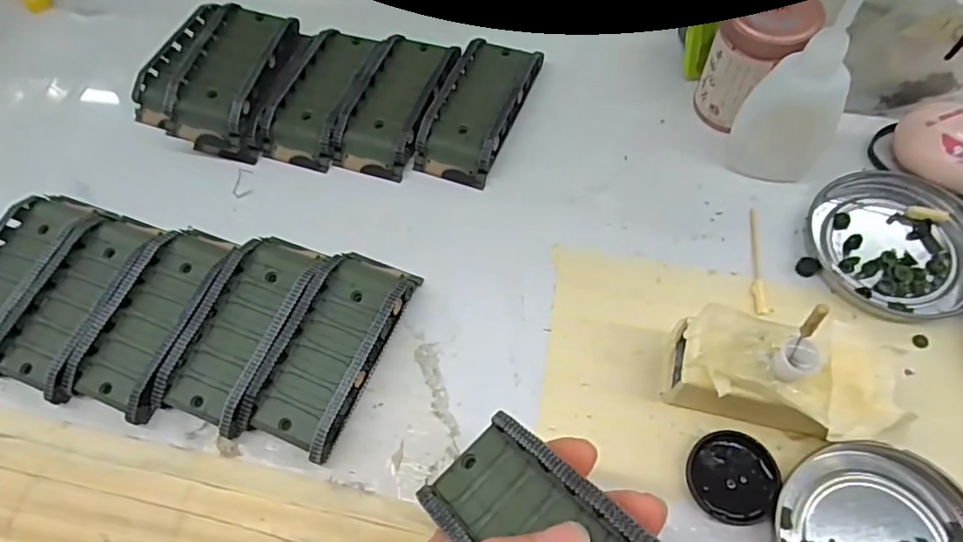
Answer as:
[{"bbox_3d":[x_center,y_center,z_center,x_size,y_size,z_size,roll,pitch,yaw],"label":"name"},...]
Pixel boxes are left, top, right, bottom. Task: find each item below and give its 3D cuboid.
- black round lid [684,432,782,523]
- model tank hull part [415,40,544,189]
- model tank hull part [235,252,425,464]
[{"bbox_3d":[0.103,0.085,0.240,0.034,0.006,0.034,-2,63,3],"label":"black round lid"},{"bbox_3d":[-0.002,-0.094,0.336,0.045,0.020,0.094,18,66,13],"label":"model tank hull part"},{"bbox_3d":[-0.070,0.034,0.274,0.043,0.019,0.096,20,66,13],"label":"model tank hull part"}]

